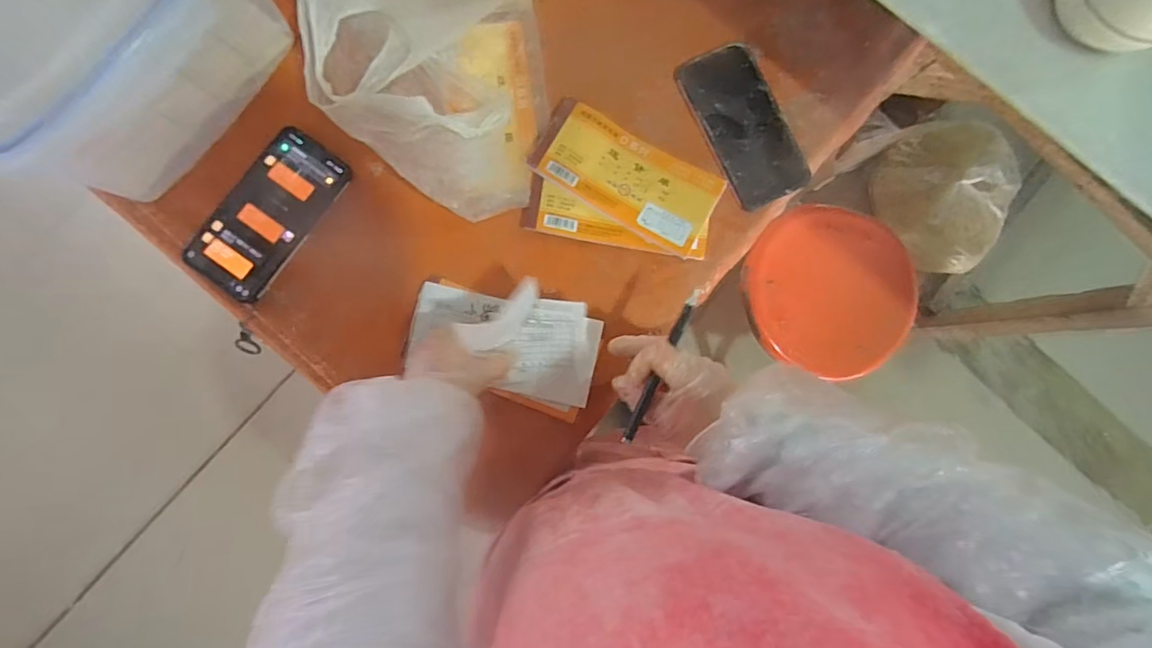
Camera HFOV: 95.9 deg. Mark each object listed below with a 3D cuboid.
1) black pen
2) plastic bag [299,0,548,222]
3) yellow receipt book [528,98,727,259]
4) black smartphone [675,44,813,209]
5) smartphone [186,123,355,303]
[{"bbox_3d":[0.068,0.034,0.410,0.009,0.009,0.132,26,86,-2],"label":"black pen"},{"bbox_3d":[-0.115,-0.201,0.437,0.178,0.144,0.196,-3,87,-4],"label":"plastic bag"},{"bbox_3d":[0.050,-0.146,0.502,0.174,0.016,0.096,29,83,0],"label":"yellow receipt book"},{"bbox_3d":[0.168,-0.198,0.514,0.078,0.013,0.159,-25,89,-4],"label":"black smartphone"},{"bbox_3d":[-0.286,-0.103,0.485,0.083,0.009,0.158,36,86,-1],"label":"smartphone"}]

